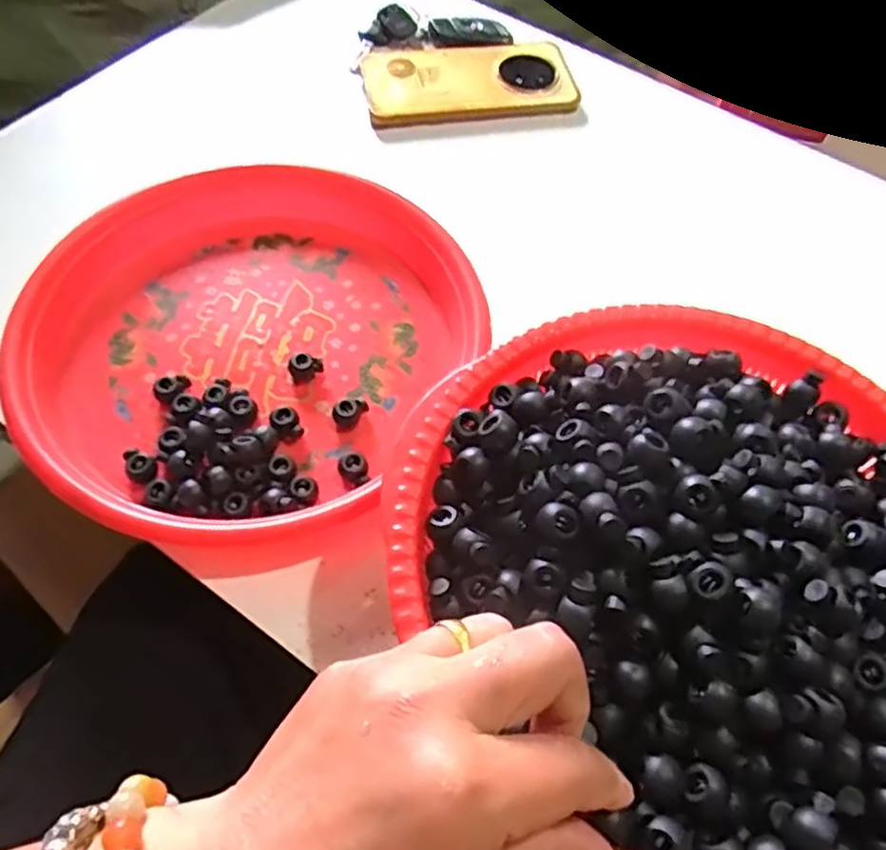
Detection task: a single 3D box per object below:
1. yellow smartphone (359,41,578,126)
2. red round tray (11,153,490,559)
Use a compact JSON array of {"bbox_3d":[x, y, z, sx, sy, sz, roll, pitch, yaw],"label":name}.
[{"bbox_3d":[0.021,-0.265,0.539,0.158,0.013,0.086,-2,60,-5],"label":"yellow smartphone"},{"bbox_3d":[-0.108,-0.054,0.397,0.235,0.031,0.255,29,62,12],"label":"red round tray"}]

